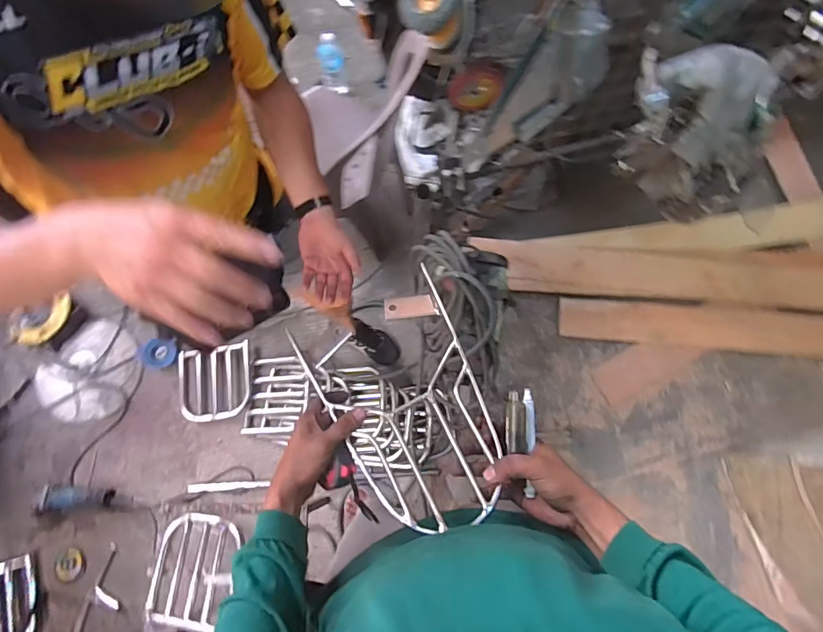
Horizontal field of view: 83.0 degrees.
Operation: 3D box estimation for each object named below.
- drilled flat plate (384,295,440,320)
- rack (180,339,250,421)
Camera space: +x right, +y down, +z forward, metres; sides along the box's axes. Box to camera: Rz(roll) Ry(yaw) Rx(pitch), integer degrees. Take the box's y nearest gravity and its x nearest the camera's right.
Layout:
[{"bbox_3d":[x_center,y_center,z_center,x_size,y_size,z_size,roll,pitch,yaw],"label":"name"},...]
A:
[{"bbox_3d":[-0.001,-0.014,0.714,0.079,0.008,0.034,-6,82,-2],"label":"drilled flat plate"},{"bbox_3d":[-0.662,0.222,1.553,0.233,0.023,0.248,-6,73,-4],"label":"rack"}]

